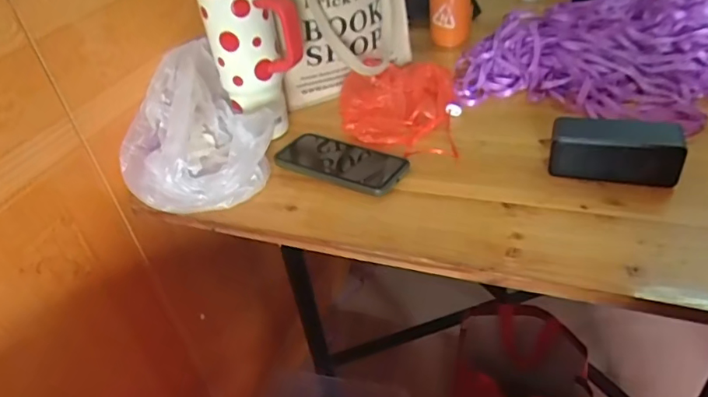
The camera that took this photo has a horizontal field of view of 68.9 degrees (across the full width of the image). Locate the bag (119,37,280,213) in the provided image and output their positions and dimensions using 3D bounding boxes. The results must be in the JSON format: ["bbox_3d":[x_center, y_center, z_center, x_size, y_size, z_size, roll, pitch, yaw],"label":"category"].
[{"bbox_3d":[-0.198,-0.081,0.636,0.185,0.117,0.253,-25,41,-20],"label":"bag"}]

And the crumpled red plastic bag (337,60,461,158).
[{"bbox_3d":[0.058,-0.137,0.715,0.157,0.049,0.166,-1,39,9],"label":"crumpled red plastic bag"}]

